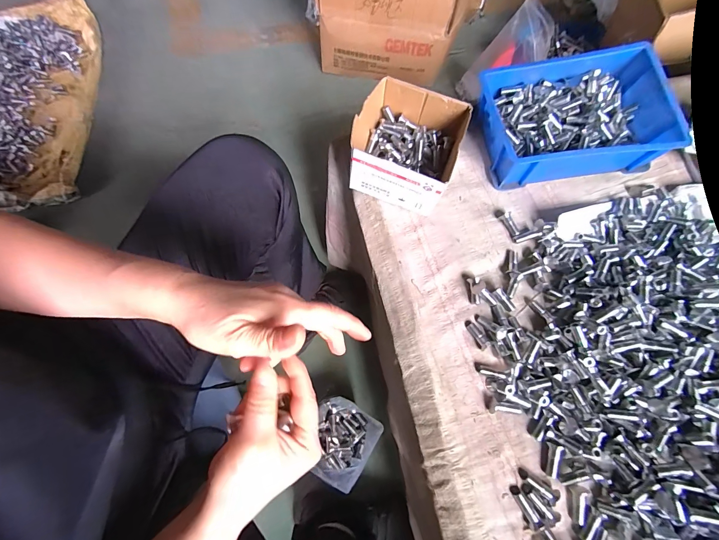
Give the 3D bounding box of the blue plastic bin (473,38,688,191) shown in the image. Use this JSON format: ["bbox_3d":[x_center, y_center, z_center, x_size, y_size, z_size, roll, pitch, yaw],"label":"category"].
[{"bbox_3d":[0.319,-0.225,0.500,0.250,0.093,0.175,-5,69,-4],"label":"blue plastic bin"}]

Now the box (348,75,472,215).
[{"bbox_3d":[0.066,-0.176,0.478,0.138,0.086,0.146,20,70,6],"label":"box"}]

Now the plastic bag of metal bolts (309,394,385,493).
[{"bbox_3d":[-0.034,0.297,0.573,0.112,0.039,0.124,29,71,9],"label":"plastic bag of metal bolts"}]

